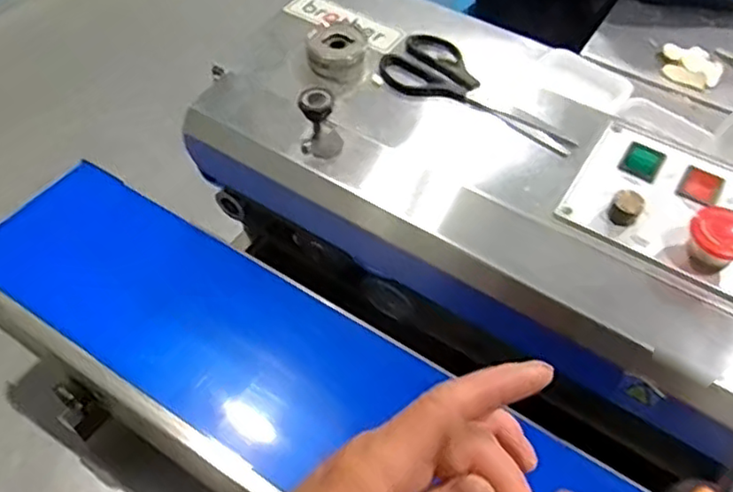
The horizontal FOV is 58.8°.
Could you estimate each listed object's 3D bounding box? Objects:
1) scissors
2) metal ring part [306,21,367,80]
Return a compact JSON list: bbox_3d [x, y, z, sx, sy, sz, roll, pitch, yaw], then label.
[{"bbox_3d":[0.093,-0.124,0.512,0.162,0.013,0.068,29,57,17],"label":"scissors"},{"bbox_3d":[-0.024,-0.156,0.522,0.044,0.024,0.042,-12,55,-12],"label":"metal ring part"}]

